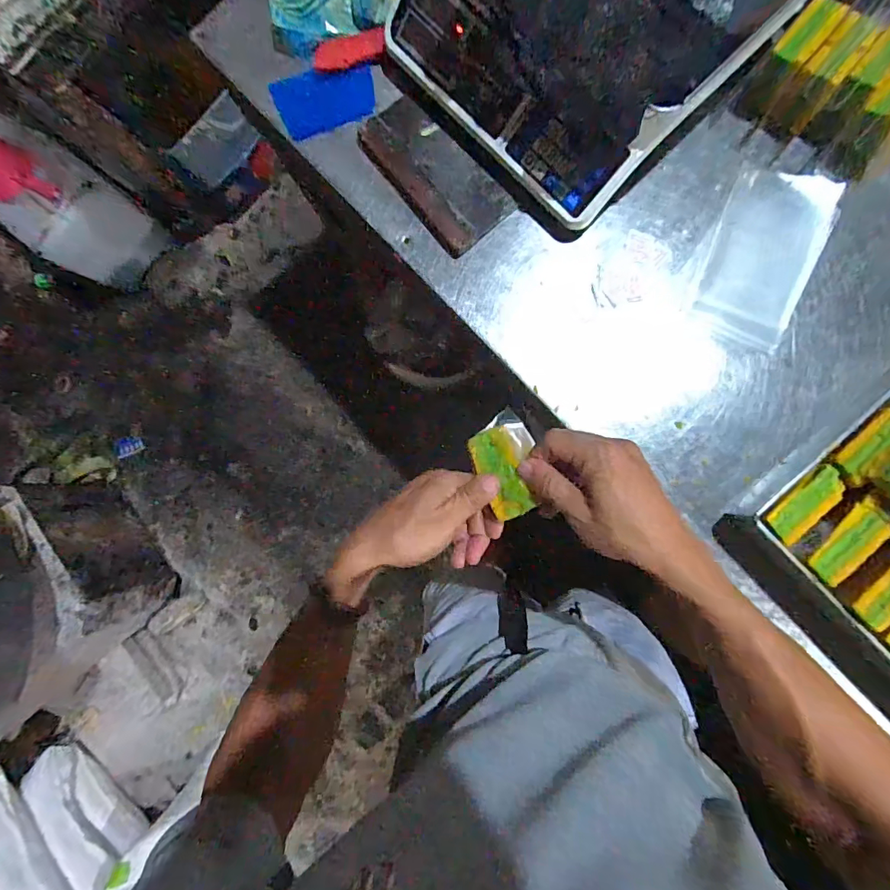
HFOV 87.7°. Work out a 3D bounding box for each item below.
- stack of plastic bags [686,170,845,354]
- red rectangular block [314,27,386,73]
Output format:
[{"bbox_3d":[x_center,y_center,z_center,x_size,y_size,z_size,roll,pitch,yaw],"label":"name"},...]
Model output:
[{"bbox_3d":[0.356,-0.213,0.520,0.113,0.027,0.184,23,89,5],"label":"stack of plastic bags"},{"bbox_3d":[-0.115,-0.481,0.564,0.089,0.008,0.036,-7,98,6],"label":"red rectangular block"}]

